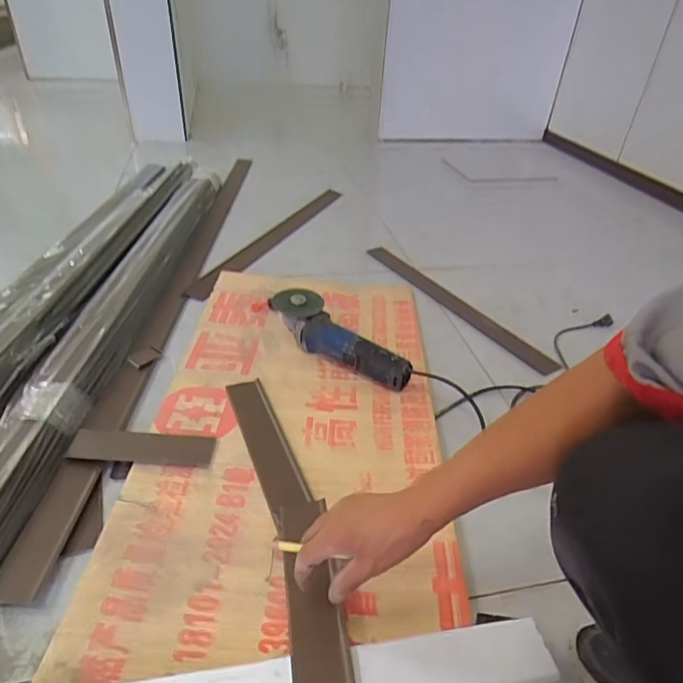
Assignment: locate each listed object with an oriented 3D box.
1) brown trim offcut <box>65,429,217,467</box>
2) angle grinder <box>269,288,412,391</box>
[{"bbox_3d":[-0.289,0.151,0.722,0.196,0.008,0.061,3,34,-2],"label":"brown trim offcut"},{"bbox_3d":[-0.010,-0.011,0.914,0.321,0.085,0.090,25,39,28],"label":"angle grinder"}]

